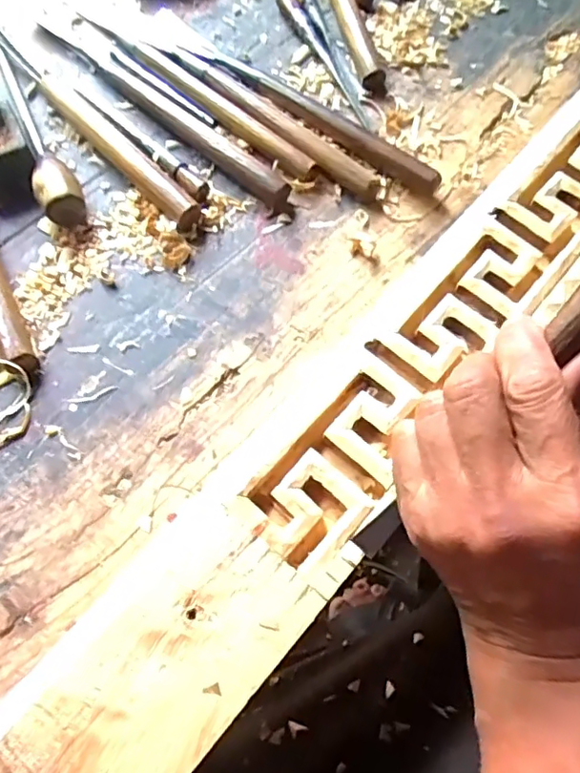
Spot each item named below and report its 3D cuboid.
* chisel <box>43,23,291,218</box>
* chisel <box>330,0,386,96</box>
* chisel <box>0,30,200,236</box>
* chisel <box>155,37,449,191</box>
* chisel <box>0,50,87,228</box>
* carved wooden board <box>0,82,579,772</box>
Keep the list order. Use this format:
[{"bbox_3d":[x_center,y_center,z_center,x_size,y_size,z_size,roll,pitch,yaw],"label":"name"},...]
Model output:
[{"bbox_3d":[-0.091,-0.197,0.408,0.243,0.017,0.020,40,73,13],"label":"chisel"},{"bbox_3d":[0.033,-0.330,0.458,0.015,0.014,0.251,-12,69,-6],"label":"chisel"},{"bbox_3d":[-0.137,-0.183,0.401,0.026,0.016,0.220,-42,75,-15],"label":"chisel"},{"bbox_3d":[0.006,-0.196,0.407,0.225,0.018,0.019,35,72,12],"label":"chisel"},{"bbox_3d":[-0.184,-0.181,0.397,0.026,0.025,0.178,-28,72,-11],"label":"chisel"},{"bbox_3d":[0.095,-0.043,0.343,0.086,0.032,0.611,38,72,13],"label":"carved wooden board"}]

